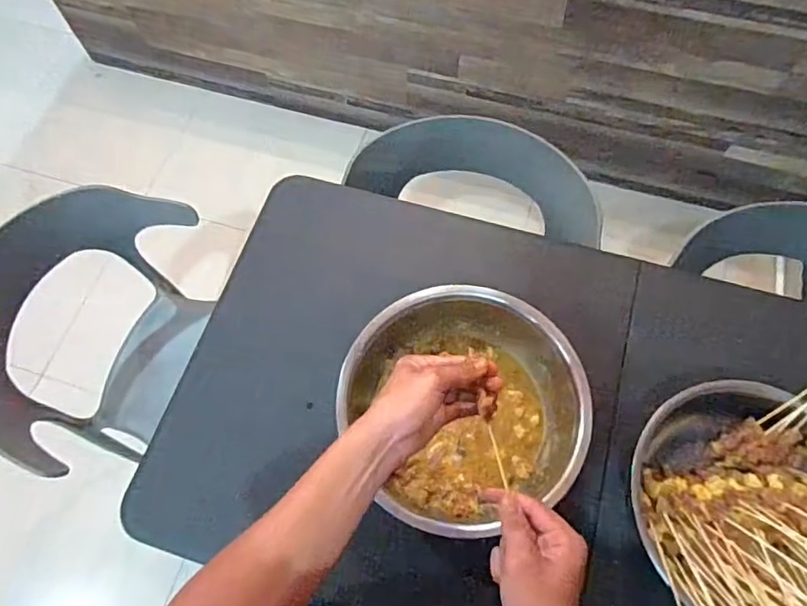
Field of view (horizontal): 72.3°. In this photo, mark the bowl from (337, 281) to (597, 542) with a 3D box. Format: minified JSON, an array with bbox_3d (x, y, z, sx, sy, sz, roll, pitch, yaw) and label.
[{"bbox_3d":[0.079,0.128,0.705,0.280,0.101,0.295,-25,69,-9],"label":"bowl"}]

